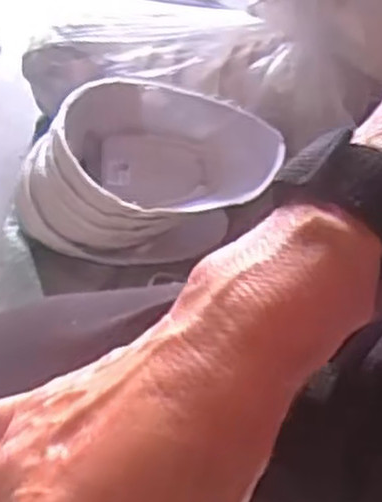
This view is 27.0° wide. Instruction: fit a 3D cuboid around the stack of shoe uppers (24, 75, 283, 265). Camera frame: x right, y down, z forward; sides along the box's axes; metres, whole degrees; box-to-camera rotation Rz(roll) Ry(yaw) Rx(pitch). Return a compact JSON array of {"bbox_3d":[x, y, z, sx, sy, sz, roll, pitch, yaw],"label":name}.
[{"bbox_3d":[-0.044,-0.077,0.830,0.267,0.133,0.135,4,50,4],"label":"stack of shoe uppers"}]

